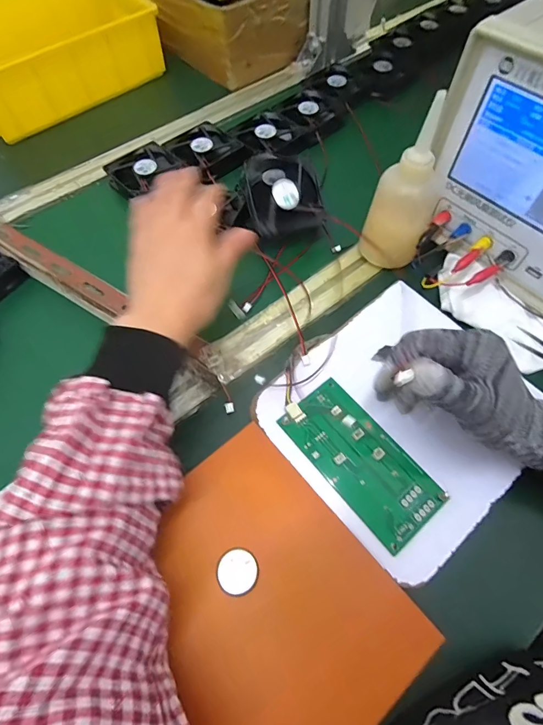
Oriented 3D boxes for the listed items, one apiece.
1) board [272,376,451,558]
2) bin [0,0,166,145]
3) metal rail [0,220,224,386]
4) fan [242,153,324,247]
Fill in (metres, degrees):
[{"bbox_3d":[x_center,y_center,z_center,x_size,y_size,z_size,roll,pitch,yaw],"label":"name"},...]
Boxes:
[{"bbox_3d":[0.072,0.077,0.316,0.064,0.006,0.134,-36,62,-19],"label":"board"},{"bbox_3d":[-0.320,-0.466,0.575,0.309,0.093,0.165,-37,63,-20],"label":"bin"},{"bbox_3d":[-0.204,-0.085,0.410,0.379,0.032,0.039,28,62,19],"label":"metal rail"},{"bbox_3d":[0.014,-0.183,0.435,0.082,0.019,0.092,-11,96,-13],"label":"fan"}]

